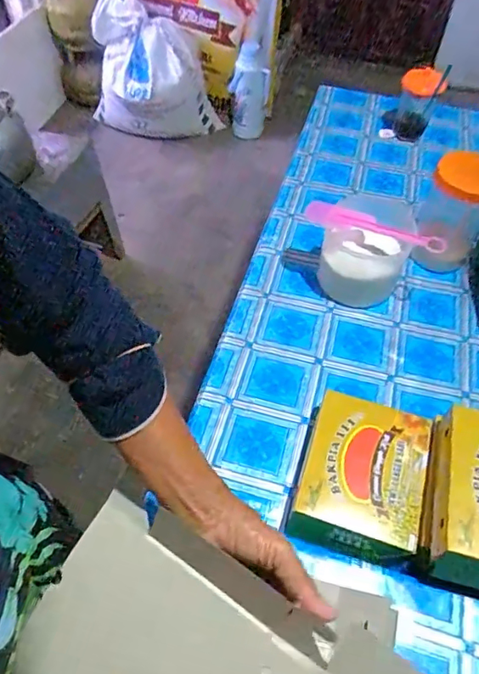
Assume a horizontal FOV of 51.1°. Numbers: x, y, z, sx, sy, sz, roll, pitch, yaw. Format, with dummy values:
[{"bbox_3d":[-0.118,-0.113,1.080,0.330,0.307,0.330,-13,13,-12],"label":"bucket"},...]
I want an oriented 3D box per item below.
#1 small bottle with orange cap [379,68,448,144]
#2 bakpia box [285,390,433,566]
[{"bbox_3d":[0.336,-0.447,0.988,0.098,0.126,0.096,19,56,12],"label":"small bottle with orange cap"},{"bbox_3d":[0.137,0.156,0.563,0.128,0.051,0.176,15,52,12],"label":"bakpia box"}]

